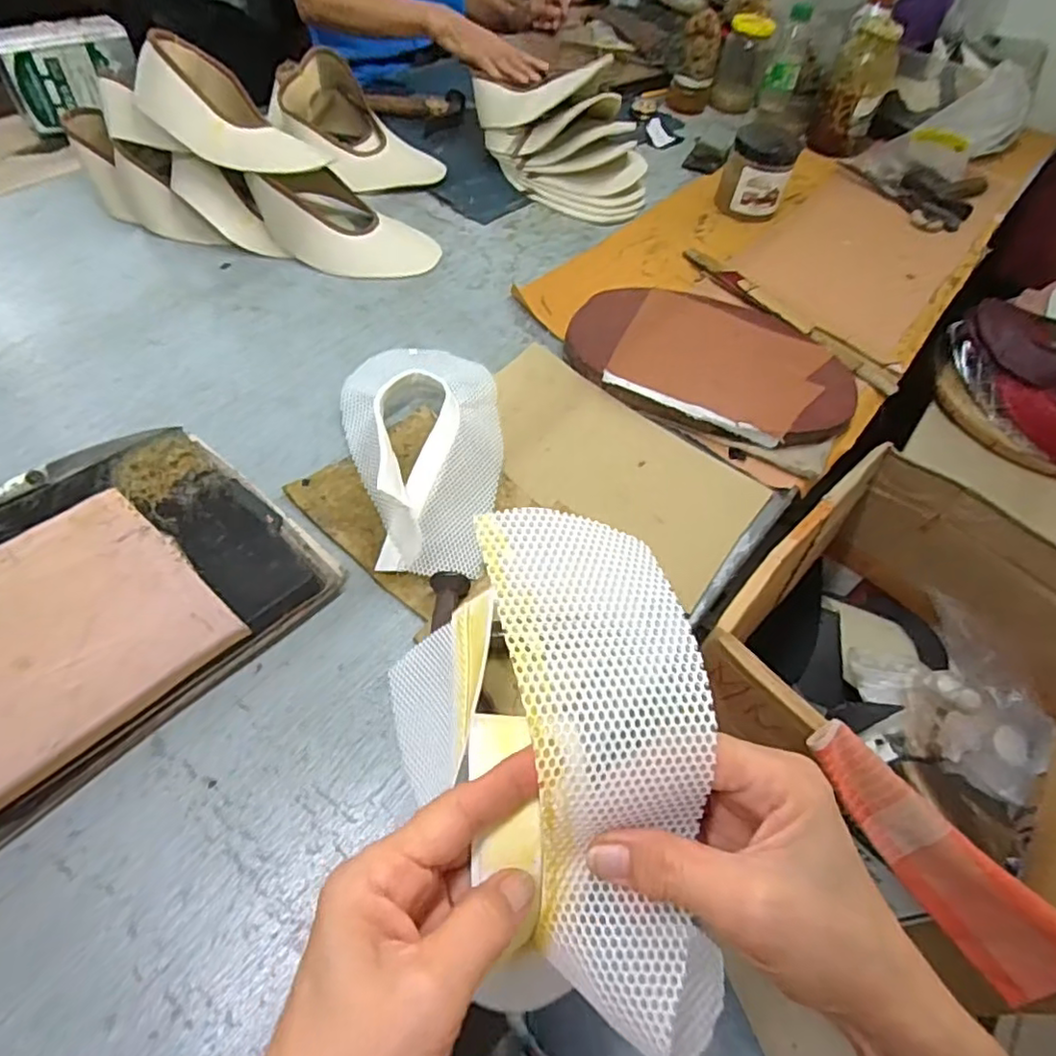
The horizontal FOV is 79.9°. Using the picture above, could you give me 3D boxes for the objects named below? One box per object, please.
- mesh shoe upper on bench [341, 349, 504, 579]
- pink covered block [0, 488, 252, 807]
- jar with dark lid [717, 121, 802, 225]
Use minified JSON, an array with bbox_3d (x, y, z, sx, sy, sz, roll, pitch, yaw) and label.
[{"bbox_3d":[-0.096,-0.098,0.558,0.146,0.082,0.284,-3,55,-8],"label":"mesh shoe upper on bench"},{"bbox_3d":[-0.328,0.077,0.402,0.163,0.018,0.218,40,60,21],"label":"pink covered block"},{"bbox_3d":[0.323,-0.503,0.892,0.091,0.104,0.080,20,55,8],"label":"jar with dark lid"}]

